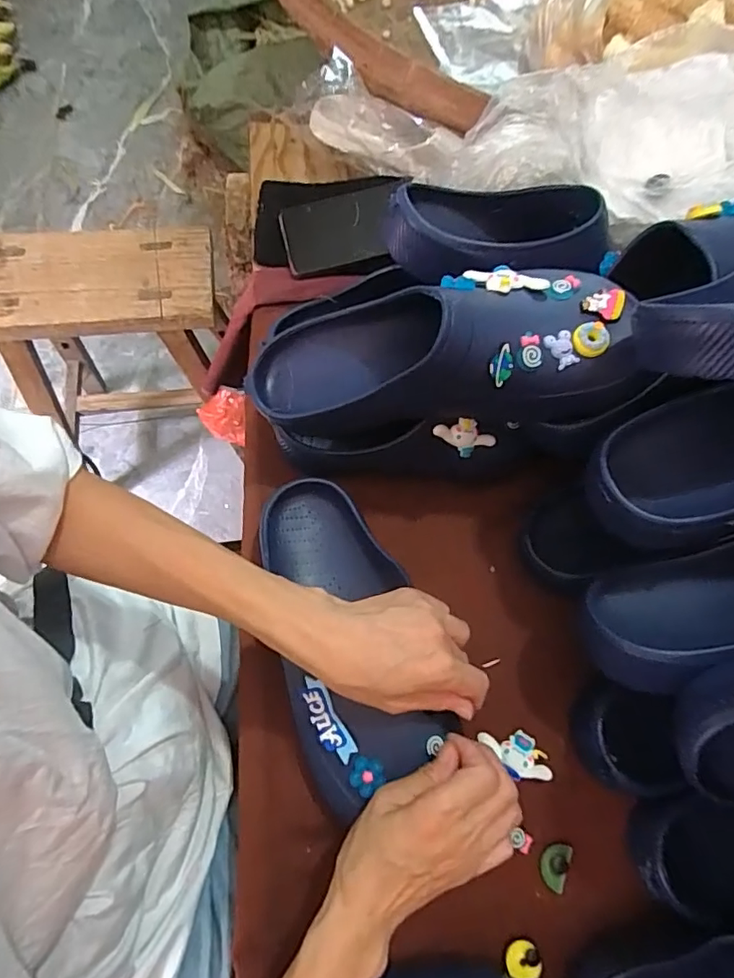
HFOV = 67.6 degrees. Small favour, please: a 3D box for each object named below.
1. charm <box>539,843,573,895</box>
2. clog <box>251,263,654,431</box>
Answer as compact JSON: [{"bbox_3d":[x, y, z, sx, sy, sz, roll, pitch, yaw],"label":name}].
[{"bbox_3d":[0.140,0.280,0.408,0.020,0.006,0.032,20,69,5],"label":"charm"},{"bbox_3d":[0.047,-0.108,0.420,0.287,0.113,0.109,-2,67,22],"label":"clog"}]

